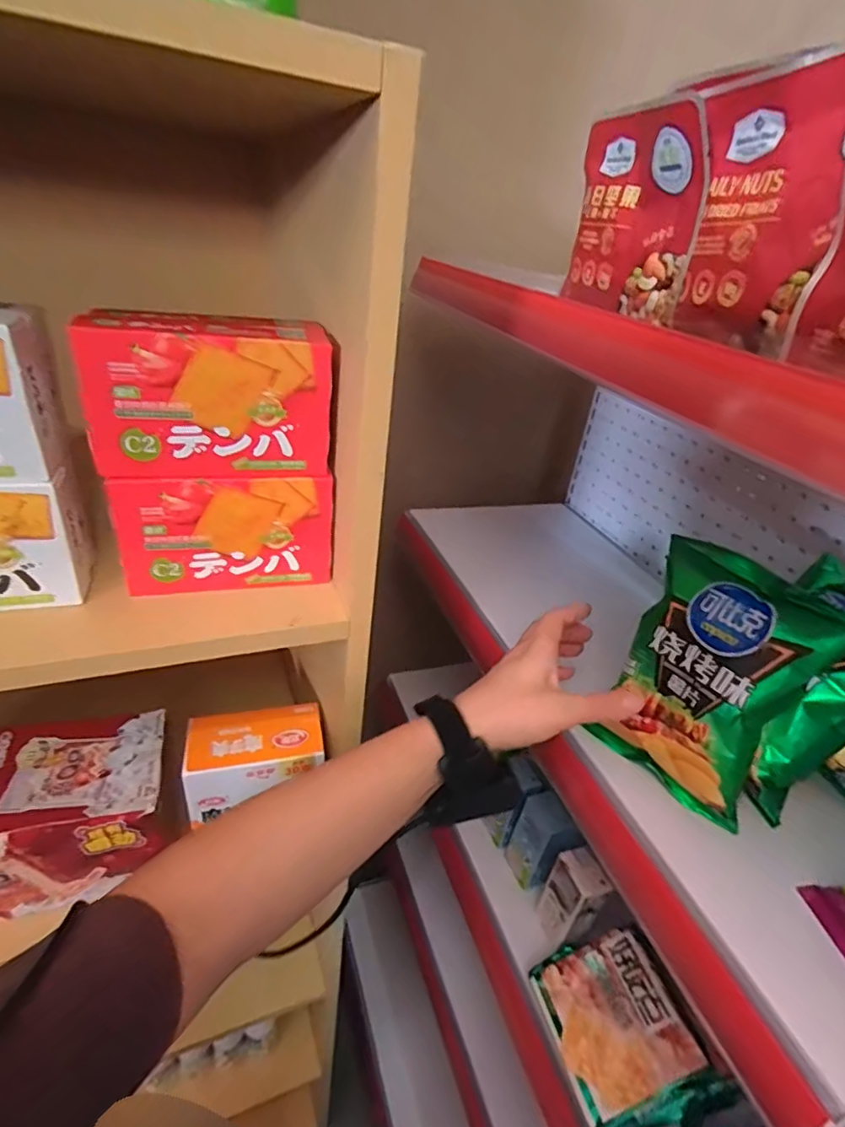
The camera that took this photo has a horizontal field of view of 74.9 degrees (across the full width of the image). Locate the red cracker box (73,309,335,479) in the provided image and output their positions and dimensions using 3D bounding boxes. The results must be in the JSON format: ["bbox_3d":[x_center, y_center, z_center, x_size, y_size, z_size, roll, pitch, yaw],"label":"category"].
[{"bbox_3d":[-0.137,-0.109,0.361,0.144,0.093,0.071,-10,34,-22],"label":"red cracker box"}]

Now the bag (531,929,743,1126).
[{"bbox_3d":[0.196,0.455,0.538,0.131,0.071,0.153,-25,41,-1],"label":"bag"}]

